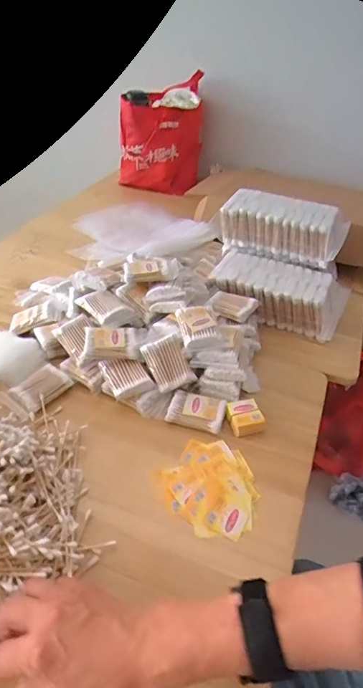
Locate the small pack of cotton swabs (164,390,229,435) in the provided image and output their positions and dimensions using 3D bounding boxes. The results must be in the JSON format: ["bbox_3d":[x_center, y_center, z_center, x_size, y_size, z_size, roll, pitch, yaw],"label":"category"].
[{"bbox_3d":[0.021,0.092,0.609,0.076,0.018,0.053,15,41,14],"label":"small pack of cotton swabs"}]

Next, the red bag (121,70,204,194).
[{"bbox_3d":[-0.055,-0.563,1.232,0.217,0.239,0.177,5,38,1],"label":"red bag"}]

